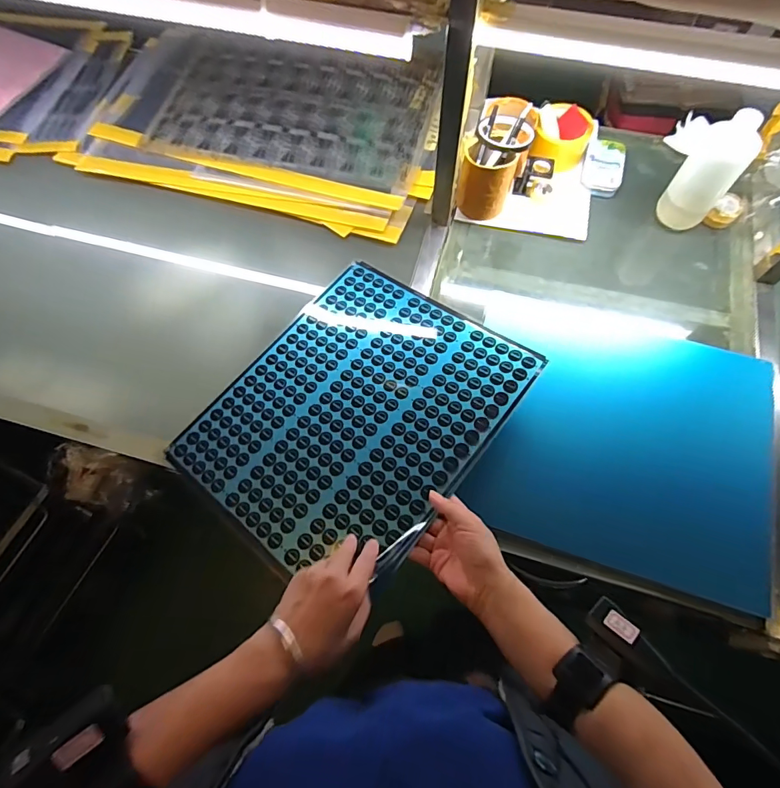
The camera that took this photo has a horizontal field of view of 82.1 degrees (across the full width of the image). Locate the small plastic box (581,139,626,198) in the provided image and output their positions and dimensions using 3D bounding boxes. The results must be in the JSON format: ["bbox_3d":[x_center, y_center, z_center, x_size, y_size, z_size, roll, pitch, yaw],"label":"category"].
[{"bbox_3d":[0.364,-0.390,0.768,0.064,0.026,0.113,14,68,6],"label":"small plastic box"}]

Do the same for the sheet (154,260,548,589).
[{"bbox_3d":[-0.045,0.020,0.592,0.341,0.010,0.403,33,71,25],"label":"sheet"}]

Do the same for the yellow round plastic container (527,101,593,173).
[{"bbox_3d":[0.290,-0.434,0.759,0.091,0.045,0.108,30,71,12],"label":"yellow round plastic container"}]

